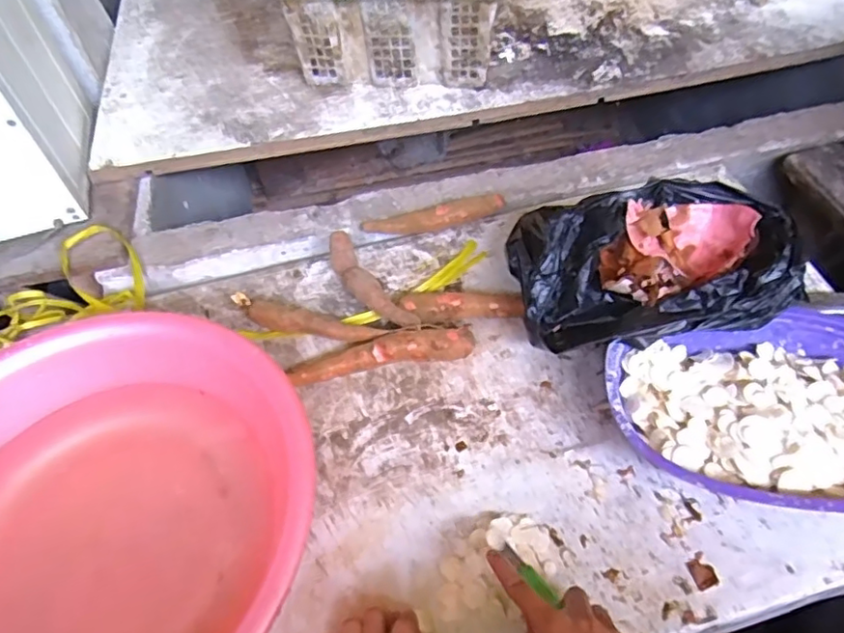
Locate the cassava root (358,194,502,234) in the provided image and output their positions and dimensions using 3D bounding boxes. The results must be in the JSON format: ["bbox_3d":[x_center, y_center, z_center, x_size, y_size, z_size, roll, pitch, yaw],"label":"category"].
[{"bbox_3d":[0.016,-0.138,0.823,0.195,0.030,0.032,-9,54,-3],"label":"cassava root"}]

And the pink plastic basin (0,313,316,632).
[{"bbox_3d":[-0.304,0.195,0.549,0.421,0.133,0.387,-17,55,-9],"label":"pink plastic basin"}]

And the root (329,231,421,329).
[{"bbox_3d":[-0.067,-0.036,0.751,0.039,0.039,0.192,-30,58,-17],"label":"root"}]

